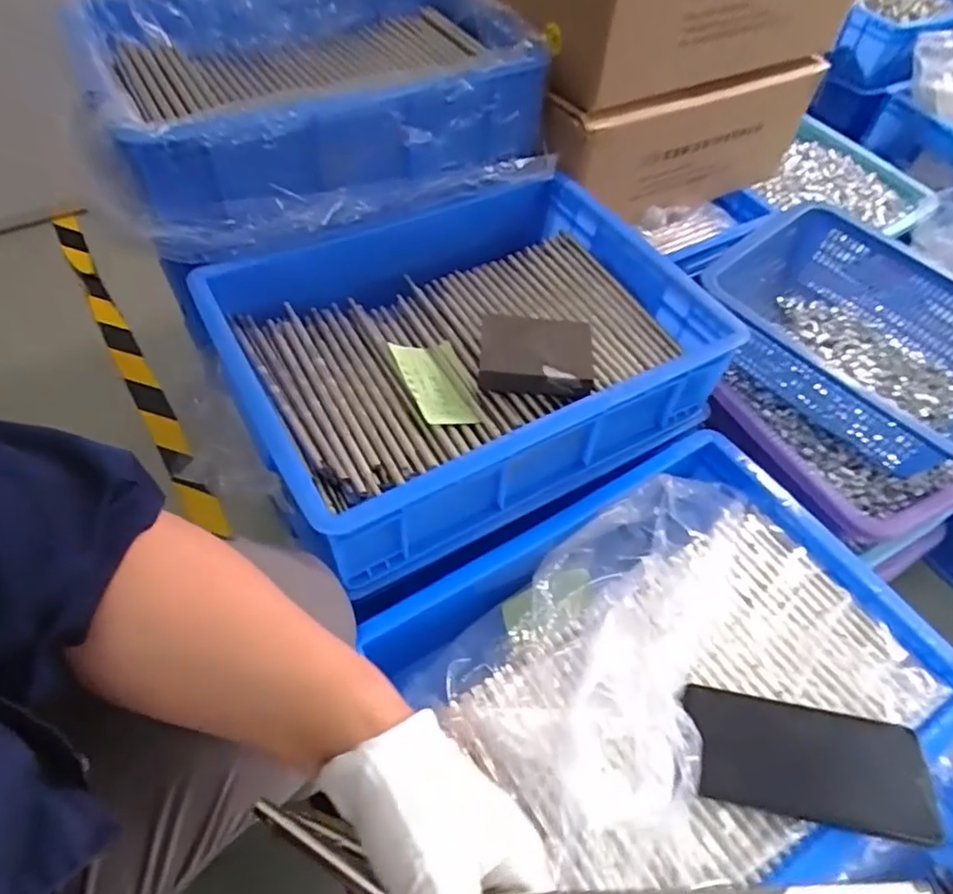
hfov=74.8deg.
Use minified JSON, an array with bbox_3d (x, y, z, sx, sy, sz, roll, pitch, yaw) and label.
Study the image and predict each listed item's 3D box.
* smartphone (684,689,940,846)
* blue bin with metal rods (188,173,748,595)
[{"bbox_3d":[0.229,0.219,0.436,0.152,0.010,0.075,4,56,13],"label":"smartphone"},{"bbox_3d":[-0.004,-0.083,0.580,0.397,0.115,0.294,-23,58,-20],"label":"blue bin with metal rods"}]

